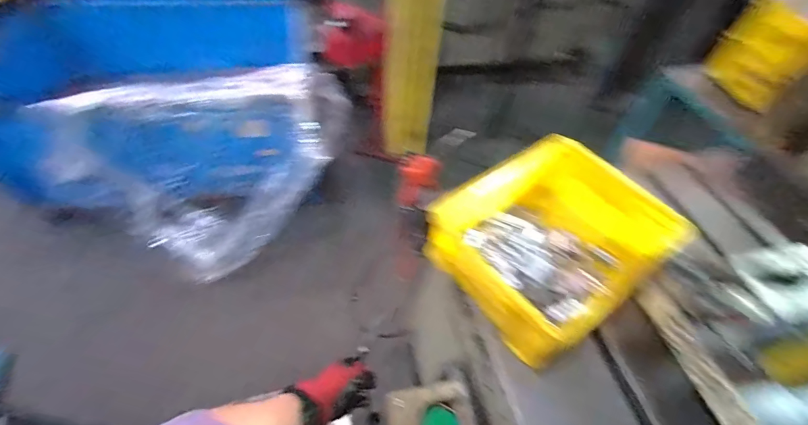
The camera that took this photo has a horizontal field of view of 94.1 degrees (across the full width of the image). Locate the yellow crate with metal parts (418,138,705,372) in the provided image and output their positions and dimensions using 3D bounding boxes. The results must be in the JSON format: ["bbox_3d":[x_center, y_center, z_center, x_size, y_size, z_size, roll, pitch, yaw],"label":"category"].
[{"bbox_3d":[0.247,0.046,0.645,0.348,0.128,0.279,-27,58,-23],"label":"yellow crate with metal parts"}]

